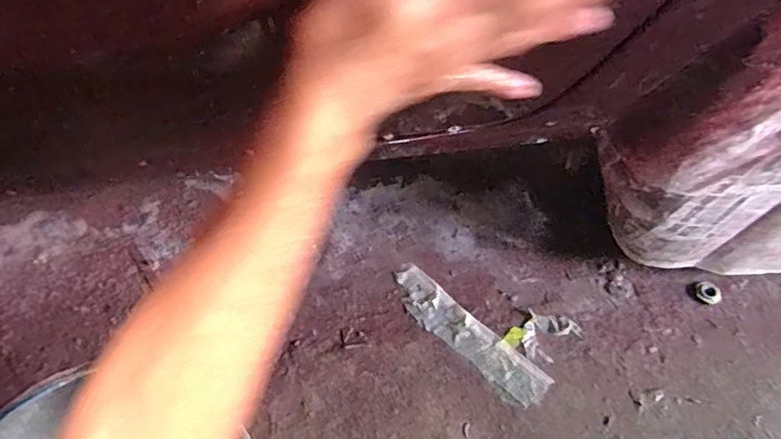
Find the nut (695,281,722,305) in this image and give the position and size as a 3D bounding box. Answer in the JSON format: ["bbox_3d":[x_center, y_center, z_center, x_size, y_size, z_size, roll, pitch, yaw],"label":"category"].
[{"bbox_3d":[0.438,0.101,0.716,0.031,0.007,0.033,-1,59,2],"label":"nut"}]

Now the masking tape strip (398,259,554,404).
[{"bbox_3d":[0.098,0.153,0.713,0.060,0.004,0.257,-39,59,-22],"label":"masking tape strip"}]

